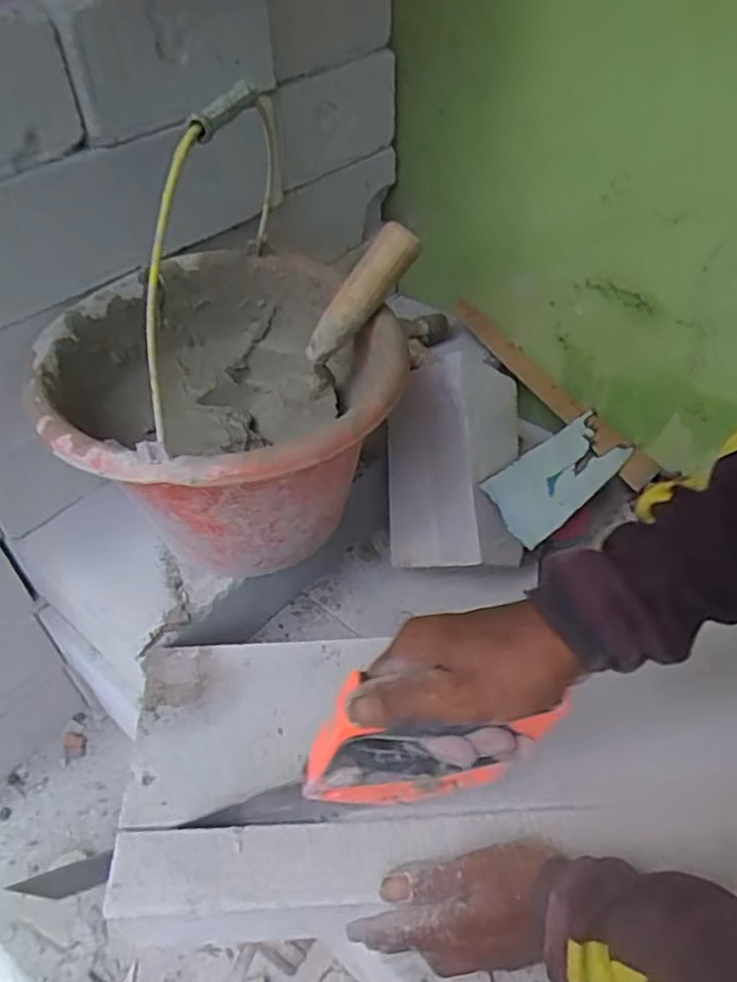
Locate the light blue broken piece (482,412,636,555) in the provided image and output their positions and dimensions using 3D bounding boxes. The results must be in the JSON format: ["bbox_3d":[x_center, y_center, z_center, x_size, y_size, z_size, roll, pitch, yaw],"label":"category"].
[{"bbox_3d":[0.201,-0.021,0.703,0.075,0.011,0.278,47,39,12],"label":"light blue broken piece"}]

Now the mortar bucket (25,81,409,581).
[{"bbox_3d":[-0.118,-0.097,0.534,0.257,0.321,0.259,0,46,0],"label":"mortar bucket"}]

